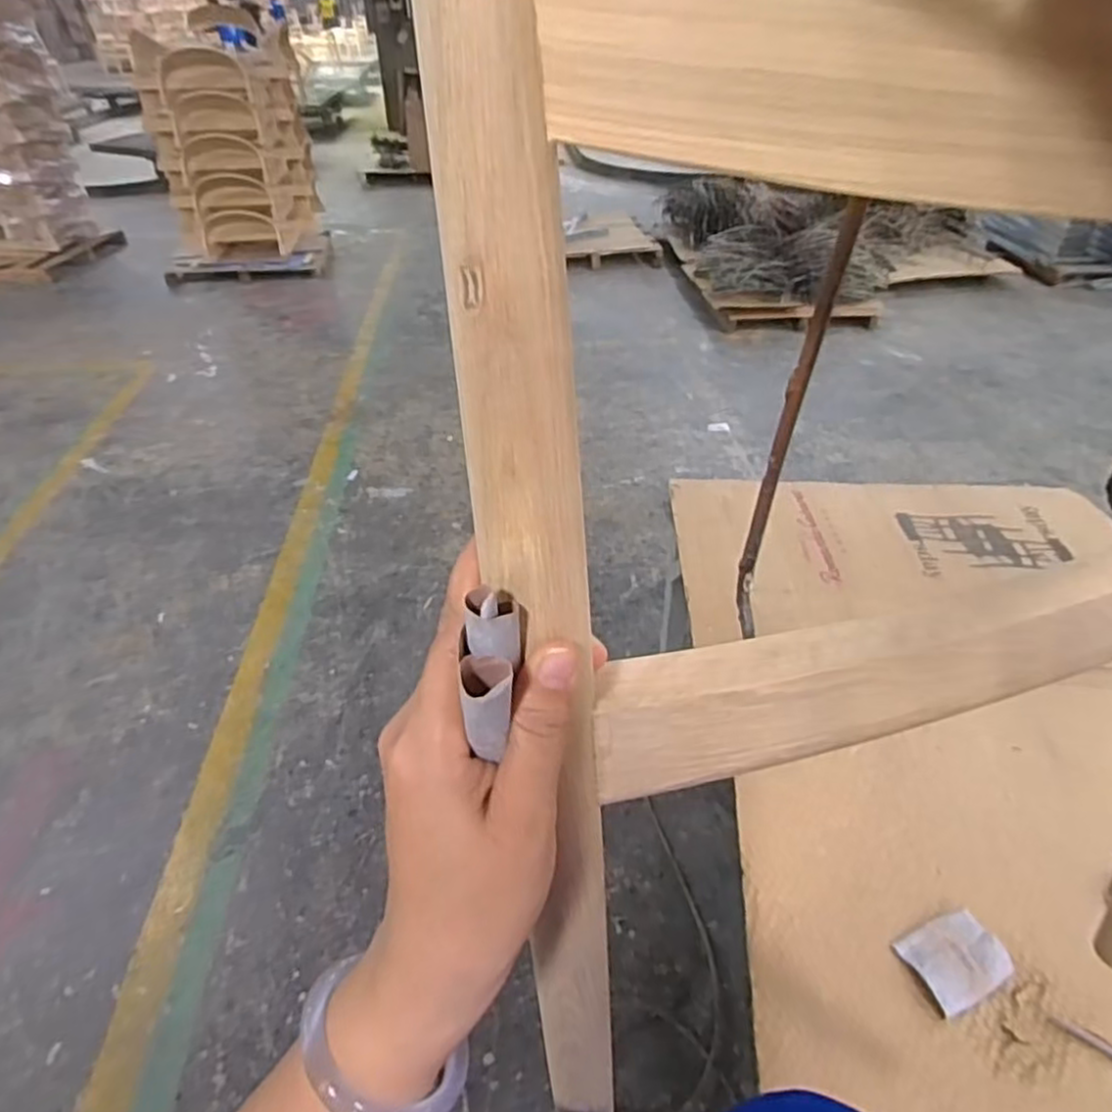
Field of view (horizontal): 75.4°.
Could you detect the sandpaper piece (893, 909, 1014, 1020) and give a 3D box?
[{"bbox_3d":[0.508,0.508,0.910,0.130,0.021,0.095,-16,41,-18],"label":"sandpaper piece"}]

